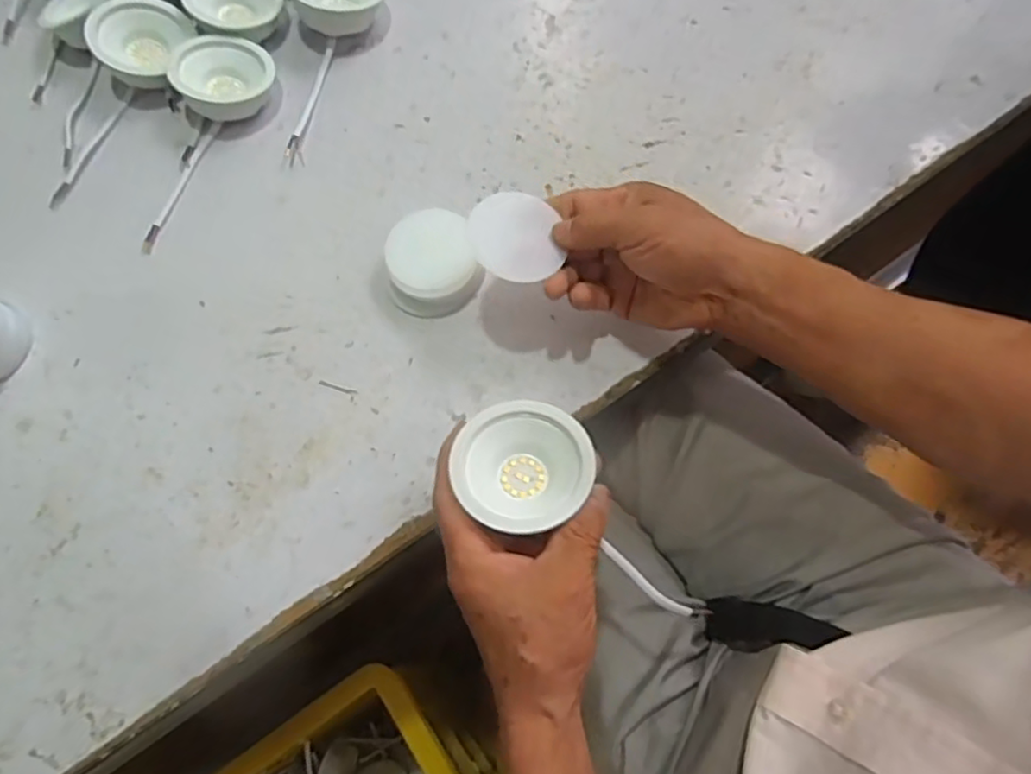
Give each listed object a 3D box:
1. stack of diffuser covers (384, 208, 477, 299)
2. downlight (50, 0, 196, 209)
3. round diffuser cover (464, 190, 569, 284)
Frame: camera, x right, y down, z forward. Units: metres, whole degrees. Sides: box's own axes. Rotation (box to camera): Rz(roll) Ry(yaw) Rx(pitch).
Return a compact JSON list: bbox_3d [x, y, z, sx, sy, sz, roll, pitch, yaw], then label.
[{"bbox_3d":[-0.055,-0.082,0.438,0.054,0.026,0.060,-14,71,-3],"label":"stack of diffuser covers"},{"bbox_3d":[-0.287,-0.213,0.484,0.067,0.042,0.170,6,71,4],"label":"downlight"},{"bbox_3d":[-0.002,-0.087,0.381,0.051,0.004,0.056,3,70,-8],"label":"round diffuser cover"}]

